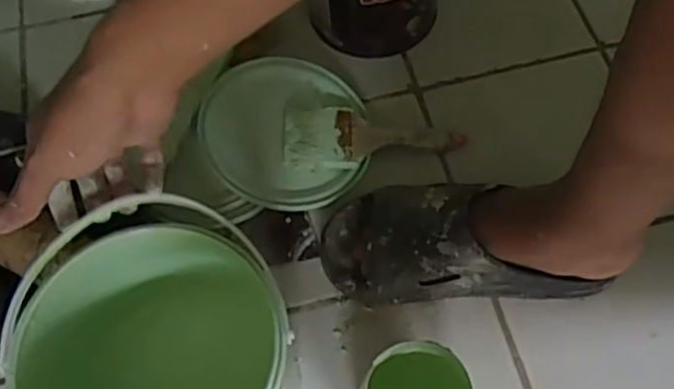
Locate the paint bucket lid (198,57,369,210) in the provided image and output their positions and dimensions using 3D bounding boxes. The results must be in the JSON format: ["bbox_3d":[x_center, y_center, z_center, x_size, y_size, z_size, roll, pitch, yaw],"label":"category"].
[{"bbox_3d":[-0.055,-0.067,0.699,0.161,0.017,0.168,5,66,-11],"label":"paint bucket lid"}]

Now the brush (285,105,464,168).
[{"bbox_3d":[0.038,-0.058,0.702,0.179,0.029,0.072,-1,62,2],"label":"brush"}]

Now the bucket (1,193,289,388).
[{"bbox_3d":[-0.122,0.127,0.520,0.185,0.202,0.177,-1,62,2],"label":"bucket"}]

